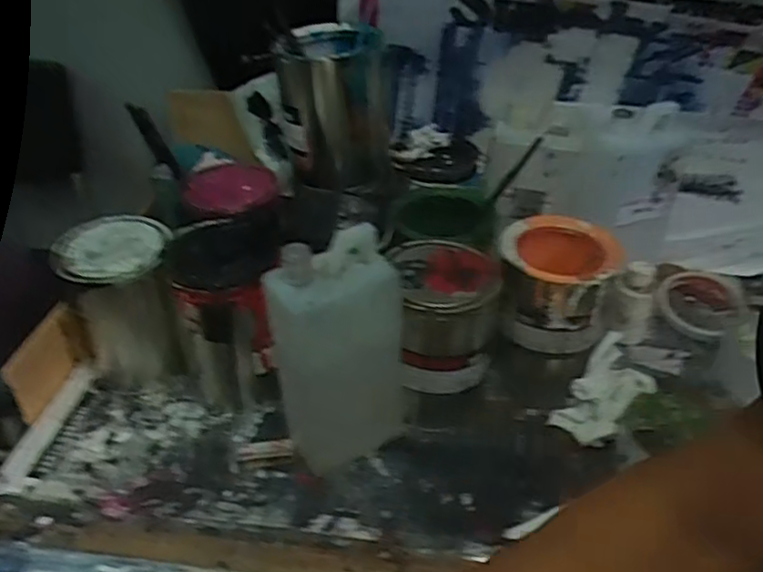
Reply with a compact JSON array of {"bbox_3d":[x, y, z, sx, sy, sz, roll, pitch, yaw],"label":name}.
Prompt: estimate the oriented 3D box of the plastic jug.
[{"bbox_3d":[-0.034,0.063,0.558,0.106,0.217,0.066,-7,38,-6],"label":"plastic jug"}]

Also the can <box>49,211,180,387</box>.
[{"bbox_3d":[-0.253,0.020,0.673,0.099,0.158,0.101,-2,38,1],"label":"can"}]

